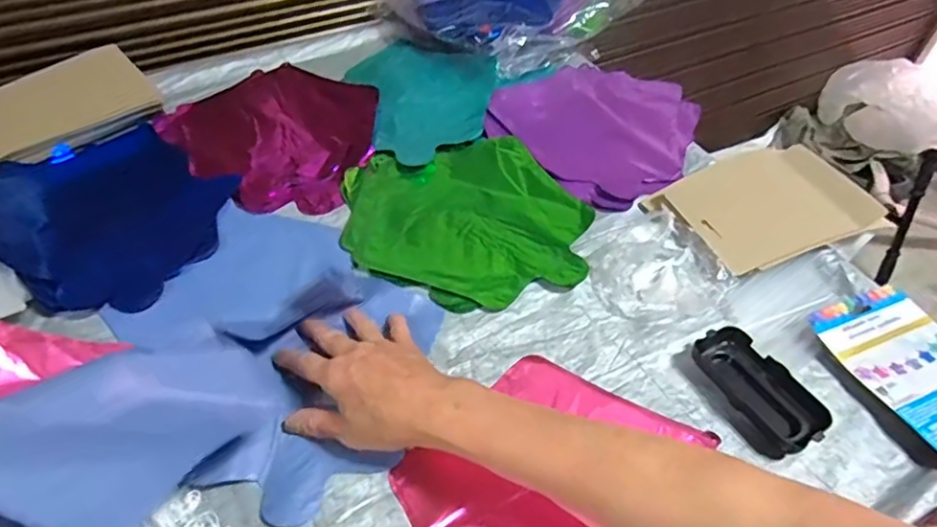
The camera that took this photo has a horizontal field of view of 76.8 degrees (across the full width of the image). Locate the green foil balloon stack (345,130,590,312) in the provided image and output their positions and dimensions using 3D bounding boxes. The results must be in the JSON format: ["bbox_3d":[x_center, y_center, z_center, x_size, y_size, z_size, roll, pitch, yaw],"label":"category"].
[{"bbox_3d":[-0.007,-0.053,0.616,0.231,0.020,0.230,-11,49,-13],"label":"green foil balloon stack"}]

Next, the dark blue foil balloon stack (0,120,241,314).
[{"bbox_3d":[-0.367,-0.063,0.606,0.264,0.034,0.210,33,54,24],"label":"dark blue foil balloon stack"}]

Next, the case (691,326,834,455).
[{"bbox_3d":[0.235,0.105,0.489,0.055,0.033,0.110,-22,53,-22],"label":"case"}]

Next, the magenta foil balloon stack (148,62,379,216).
[{"bbox_3d":[-0.224,-0.167,0.718,0.264,0.017,0.225,33,54,24],"label":"magenta foil balloon stack"}]

